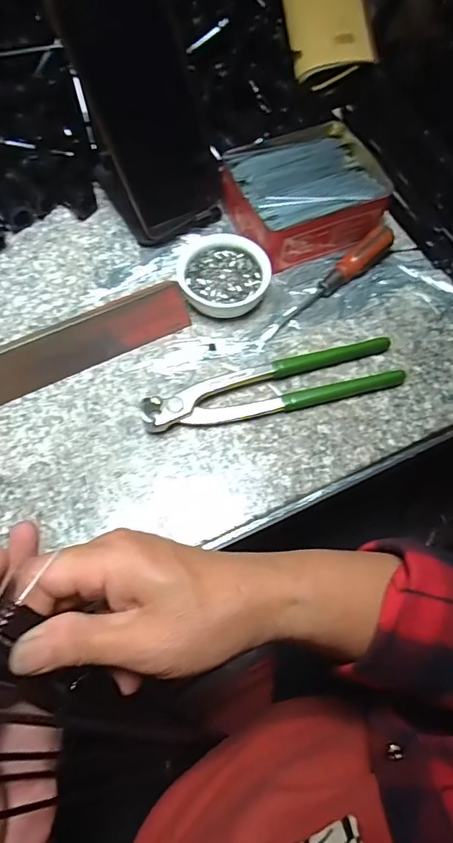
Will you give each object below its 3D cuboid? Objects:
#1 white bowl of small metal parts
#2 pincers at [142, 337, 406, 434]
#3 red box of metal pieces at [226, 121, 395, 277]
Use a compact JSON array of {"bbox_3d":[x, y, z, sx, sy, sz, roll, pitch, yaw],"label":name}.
[{"bbox_3d":[-0.002,-0.119,0.385,0.071,0.023,0.068,0,67,-1],"label":"white bowl of small metal parts"},{"bbox_3d":[0.037,-0.027,0.354,0.196,0.018,0.039,-14,68,-7],"label":"pincers"},{"bbox_3d":[0.066,-0.196,0.407,0.126,0.036,0.109,-23,69,-10],"label":"red box of metal pieces"}]

